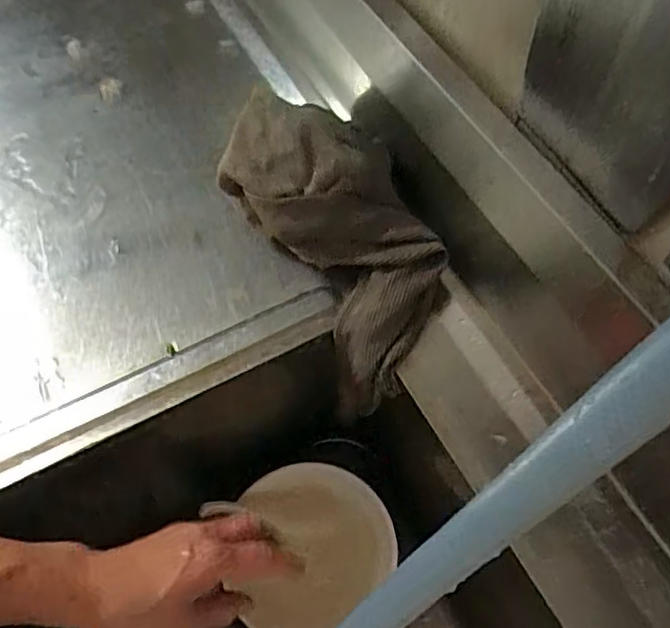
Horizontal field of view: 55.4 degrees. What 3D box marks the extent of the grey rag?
[{"bbox_3d":[0.003,-0.055,0.464,0.103,0.068,0.233,-29,91,-15],"label":"grey rag"}]

